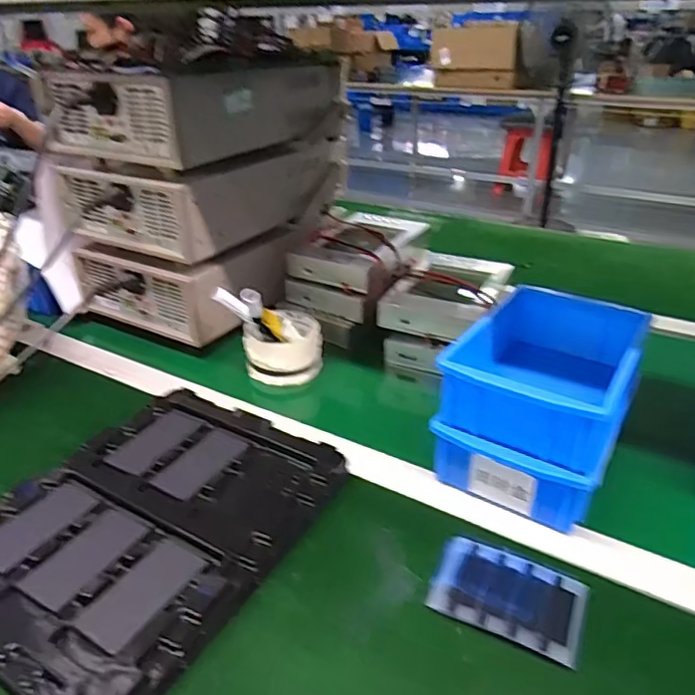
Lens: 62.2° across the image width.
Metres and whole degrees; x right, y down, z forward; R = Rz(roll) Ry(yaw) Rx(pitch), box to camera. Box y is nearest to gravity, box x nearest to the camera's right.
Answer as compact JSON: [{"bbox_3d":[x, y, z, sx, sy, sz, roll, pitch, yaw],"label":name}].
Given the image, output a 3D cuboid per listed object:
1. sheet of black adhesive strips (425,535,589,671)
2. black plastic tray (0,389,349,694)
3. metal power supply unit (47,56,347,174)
[{"bbox_3d":[0.115,0.172,0.412,0.103,0.004,0.073,14,33,24],"label":"sheet of black adhesive strips"},{"bbox_3d":[-0.157,0.134,0.460,0.213,0.023,0.271,16,34,27],"label":"black plastic tray"},{"bbox_3d":[-0.177,-0.314,0.738,0.208,0.094,0.327,16,34,27],"label":"metal power supply unit"}]

